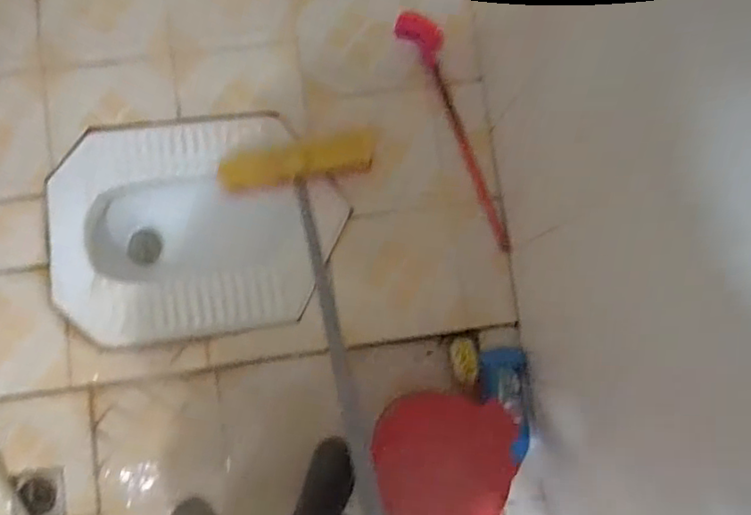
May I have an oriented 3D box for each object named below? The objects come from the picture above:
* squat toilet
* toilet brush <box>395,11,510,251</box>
[{"bbox_3d":[-0.362,-0.057,1.254,0.577,0.179,0.454,-9,81,-3],"label":"squat toilet"},{"bbox_3d":[0.181,-0.283,1.240,0.085,0.073,0.558,-21,82,-5],"label":"toilet brush"}]

